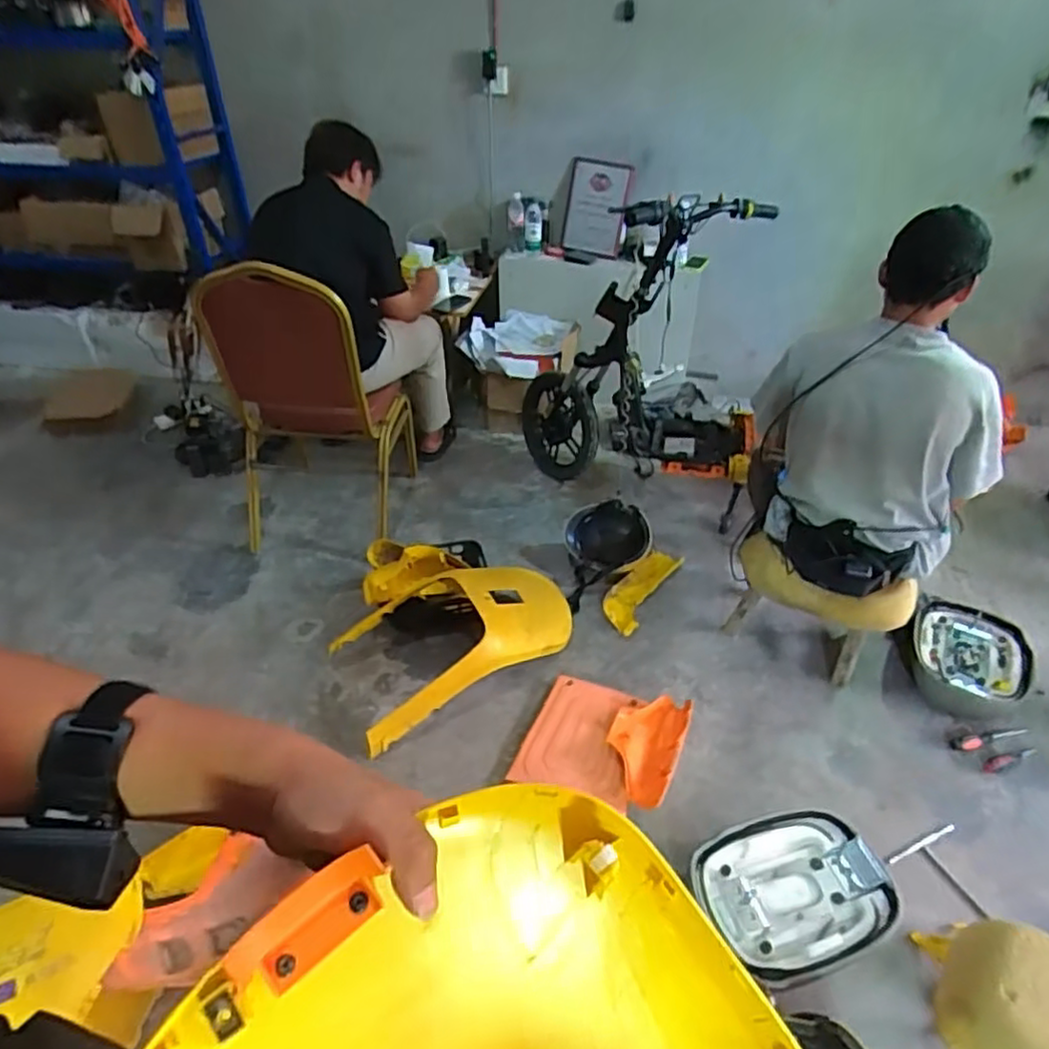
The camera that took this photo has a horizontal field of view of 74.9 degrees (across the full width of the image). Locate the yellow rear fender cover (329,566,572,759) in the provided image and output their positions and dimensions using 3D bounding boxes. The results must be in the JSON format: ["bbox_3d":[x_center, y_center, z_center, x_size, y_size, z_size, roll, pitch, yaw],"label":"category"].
[{"bbox_3d":[-0.165,0.282,1.768,0.630,0.197,0.354,-21,42,-24],"label":"yellow rear fender cover"}]

